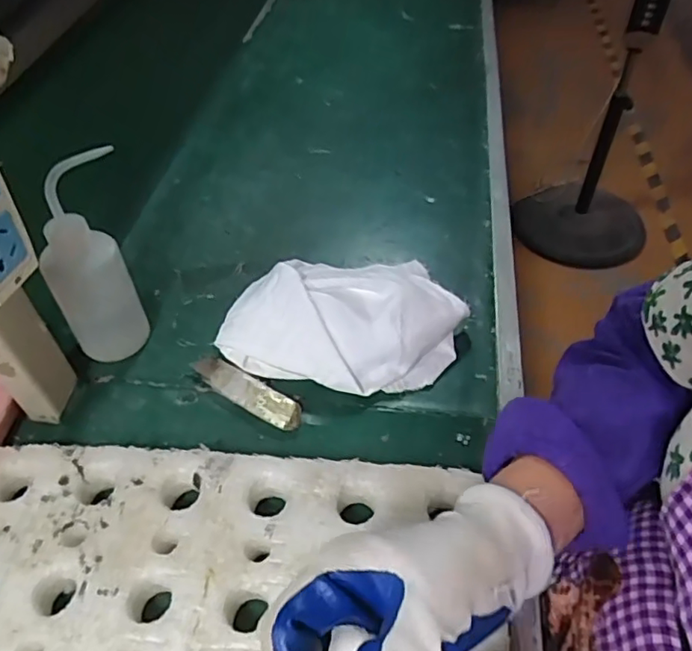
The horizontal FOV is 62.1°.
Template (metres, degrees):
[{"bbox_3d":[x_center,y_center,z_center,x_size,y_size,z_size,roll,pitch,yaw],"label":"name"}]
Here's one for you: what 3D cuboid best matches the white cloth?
[{"bbox_3d":[-0.002,-0.008,0.513,0.201,0.061,0.131,9,48,11],"label":"white cloth"}]

